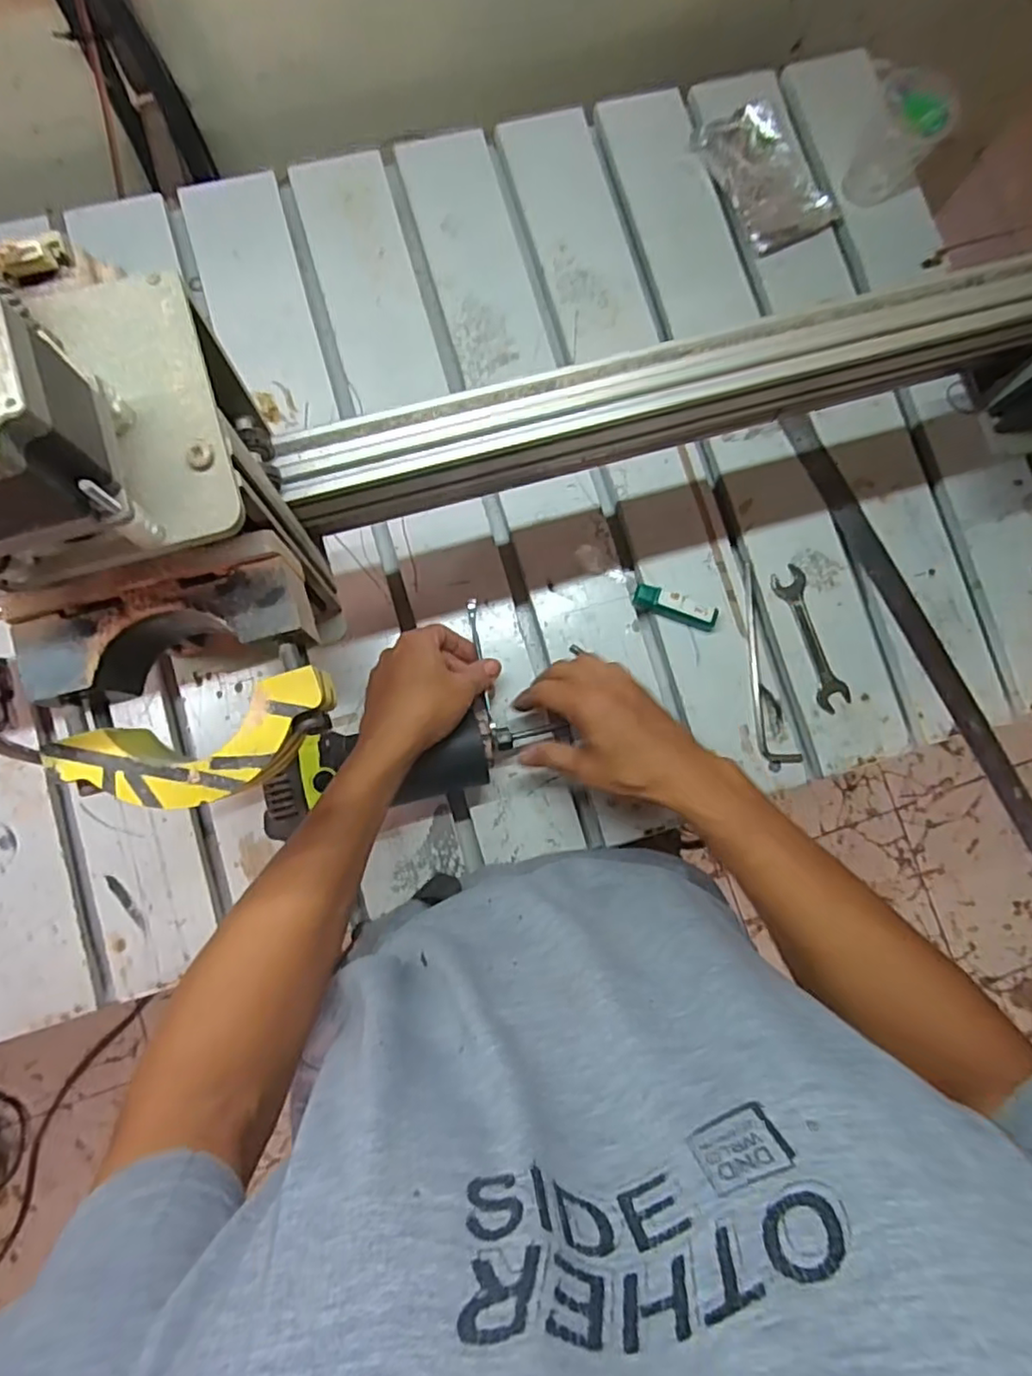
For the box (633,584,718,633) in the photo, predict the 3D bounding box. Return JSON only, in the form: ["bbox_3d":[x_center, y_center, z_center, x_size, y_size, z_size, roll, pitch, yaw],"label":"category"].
[{"bbox_3d":[0.145,-0.073,0.583,0.074,0.019,0.021,21,82,-2],"label":"box"}]

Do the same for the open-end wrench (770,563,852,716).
[{"bbox_3d":[0.271,-0.046,0.593,0.032,0.004,0.137,-18,85,-6],"label":"open-end wrench"}]

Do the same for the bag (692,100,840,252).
[{"bbox_3d":[0.244,-0.503,0.636,0.098,0.027,0.141,-27,86,-7],"label":"bag"}]

